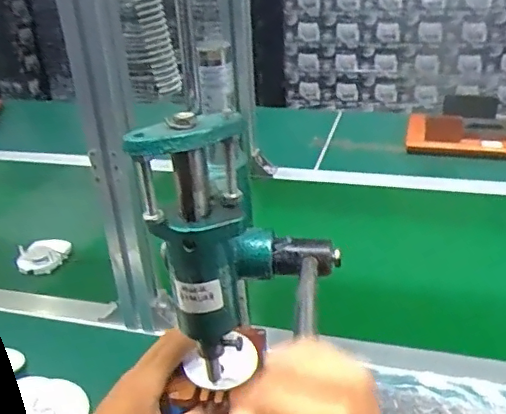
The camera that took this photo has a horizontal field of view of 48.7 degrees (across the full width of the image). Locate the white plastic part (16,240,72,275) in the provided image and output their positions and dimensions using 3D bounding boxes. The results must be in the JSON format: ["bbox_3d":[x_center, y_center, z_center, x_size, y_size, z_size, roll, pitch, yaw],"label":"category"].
[{"bbox_3d":[-0.308,0.073,0.825,0.076,0.033,0.045,-17,31,-22],"label":"white plastic part"}]

